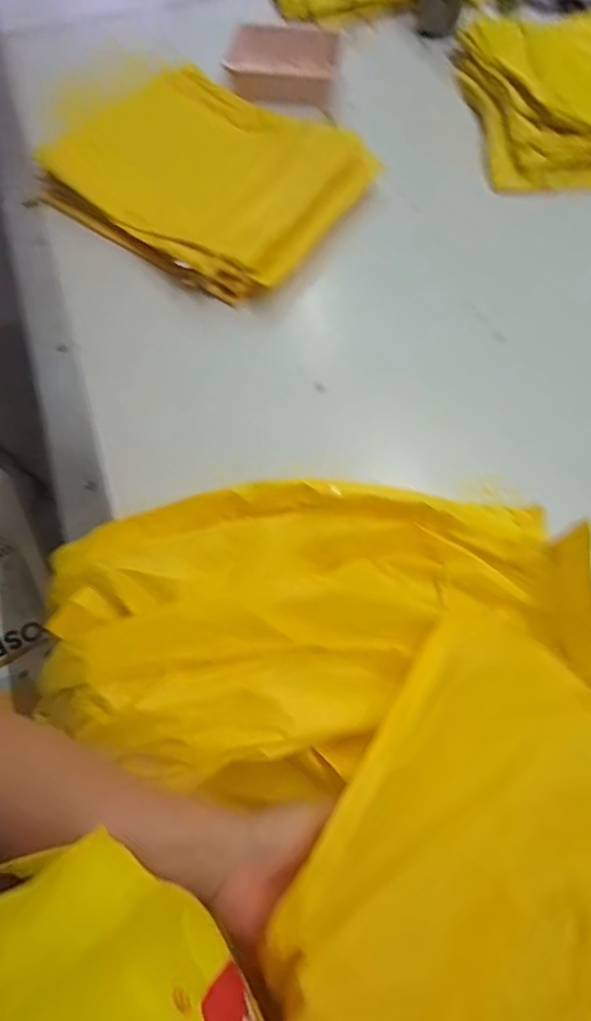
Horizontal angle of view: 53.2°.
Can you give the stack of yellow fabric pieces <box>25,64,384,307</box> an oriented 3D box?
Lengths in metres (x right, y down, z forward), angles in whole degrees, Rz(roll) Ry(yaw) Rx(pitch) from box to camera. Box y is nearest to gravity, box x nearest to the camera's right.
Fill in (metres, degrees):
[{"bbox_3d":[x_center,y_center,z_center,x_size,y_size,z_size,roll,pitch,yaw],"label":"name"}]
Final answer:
[{"bbox_3d":[-0.116,-0.441,0.771,0.373,0.054,0.314,34,70,16],"label":"stack of yellow fabric pieces"}]

